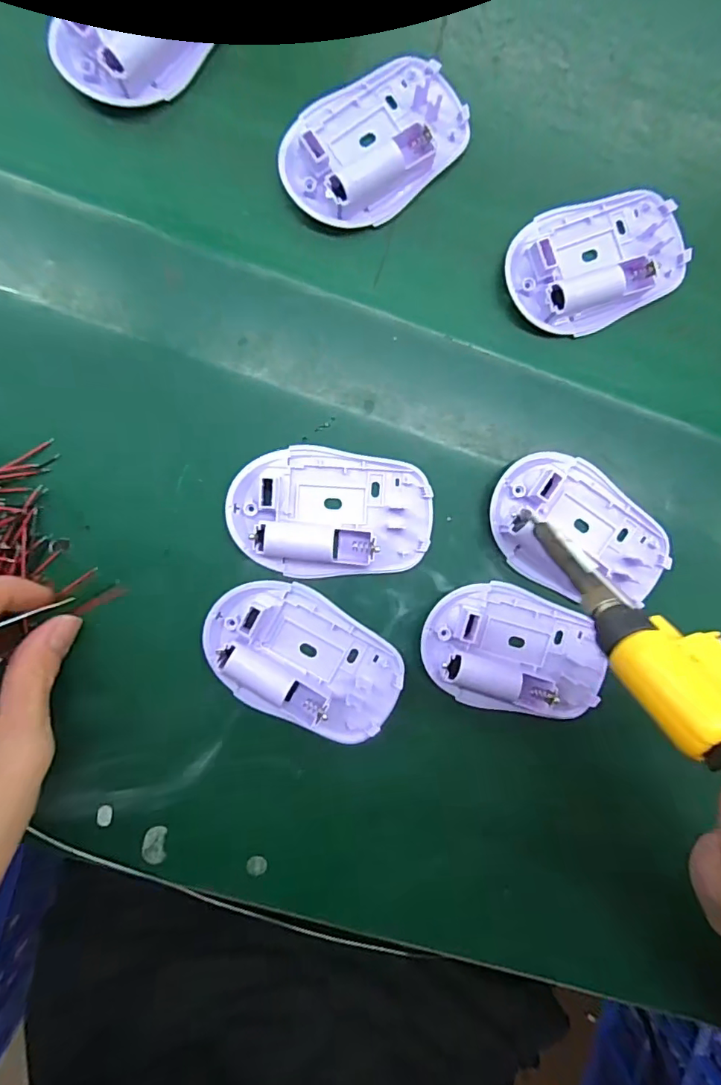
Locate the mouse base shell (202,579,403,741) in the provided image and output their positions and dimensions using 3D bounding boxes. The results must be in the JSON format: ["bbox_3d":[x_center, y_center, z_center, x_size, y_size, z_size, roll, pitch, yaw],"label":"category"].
[{"bbox_3d":[-0.027,0.056,0.248,0.096,0.015,0.056,33,87,-4],"label":"mouse base shell"}]

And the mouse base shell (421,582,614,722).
[{"bbox_3d":[0.077,0.054,0.256,0.090,0.014,0.060,9,89,-5],"label":"mouse base shell"}]

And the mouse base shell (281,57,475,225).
[{"bbox_3d":[0.006,-0.194,0.246,0.061,0.016,0.091,45,86,-3],"label":"mouse base shell"}]

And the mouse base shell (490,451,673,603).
[{"bbox_3d":[0.110,-0.005,0.258,0.095,0.011,0.062,24,87,-4],"label":"mouse base shell"}]

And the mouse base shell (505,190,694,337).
[{"bbox_3d":[0.120,-0.142,0.257,0.092,0.015,0.060,-16,91,-5],"label":"mouse base shell"}]

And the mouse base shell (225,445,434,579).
[{"bbox_3d":[-0.013,-0.015,0.247,0.096,0.016,0.060,-1,90,-5],"label":"mouse base shell"}]

